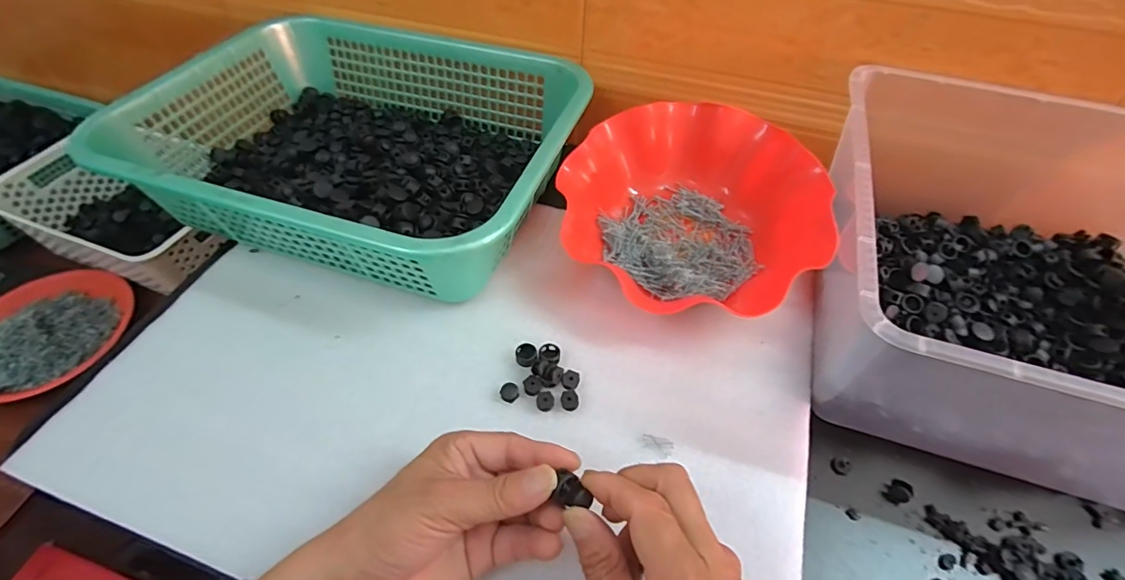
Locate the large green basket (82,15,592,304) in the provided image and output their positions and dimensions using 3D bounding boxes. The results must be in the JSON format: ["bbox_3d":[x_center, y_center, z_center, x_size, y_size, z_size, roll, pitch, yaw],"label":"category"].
[{"bbox_3d":[-0.185,-0.148,0.473,0.378,0.099,0.285,14,57,9],"label":"large green basket"}]

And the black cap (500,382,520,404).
[{"bbox_3d":[-0.040,0.078,0.376,0.013,0.007,0.014,0,56,0],"label":"black cap"}]

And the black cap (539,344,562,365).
[{"bbox_3d":[-0.010,0.051,0.395,0.016,0.010,0.016,0,56,0],"label":"black cap"}]

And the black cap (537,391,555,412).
[{"bbox_3d":[-0.013,0.083,0.370,0.013,0.008,0.013,0,56,0],"label":"black cap"}]

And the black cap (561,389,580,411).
[{"bbox_3d":[0.006,0.083,0.371,0.013,0.008,0.014,0,56,0],"label":"black cap"}]

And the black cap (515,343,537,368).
[{"bbox_3d":[-0.029,0.052,0.394,0.017,0.011,0.019,-7,56,-5],"label":"black cap"}]

